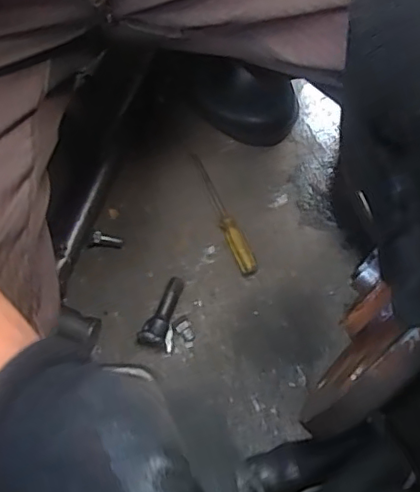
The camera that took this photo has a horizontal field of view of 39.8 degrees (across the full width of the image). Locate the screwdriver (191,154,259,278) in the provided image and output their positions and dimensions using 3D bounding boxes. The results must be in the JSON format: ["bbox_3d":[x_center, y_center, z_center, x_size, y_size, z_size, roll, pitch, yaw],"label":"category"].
[{"bbox_3d":[0.015,-0.039,0.643,0.021,0.015,0.154,-22,74,-6],"label":"screwdriver"}]

